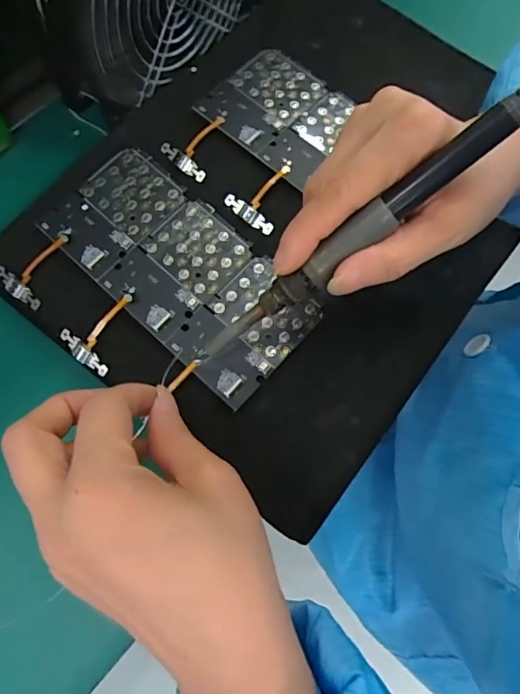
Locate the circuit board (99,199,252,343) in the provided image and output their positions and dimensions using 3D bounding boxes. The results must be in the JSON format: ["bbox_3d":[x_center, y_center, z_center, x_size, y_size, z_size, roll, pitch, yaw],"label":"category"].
[{"bbox_3d":[-0.047,-0.049,0.280,0.054,0.004,0.077,42,78,11],"label":"circuit board"}]

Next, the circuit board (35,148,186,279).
[{"bbox_3d":[-0.088,-0.084,0.290,0.055,0.004,0.075,41,78,10],"label":"circuit board"}]

